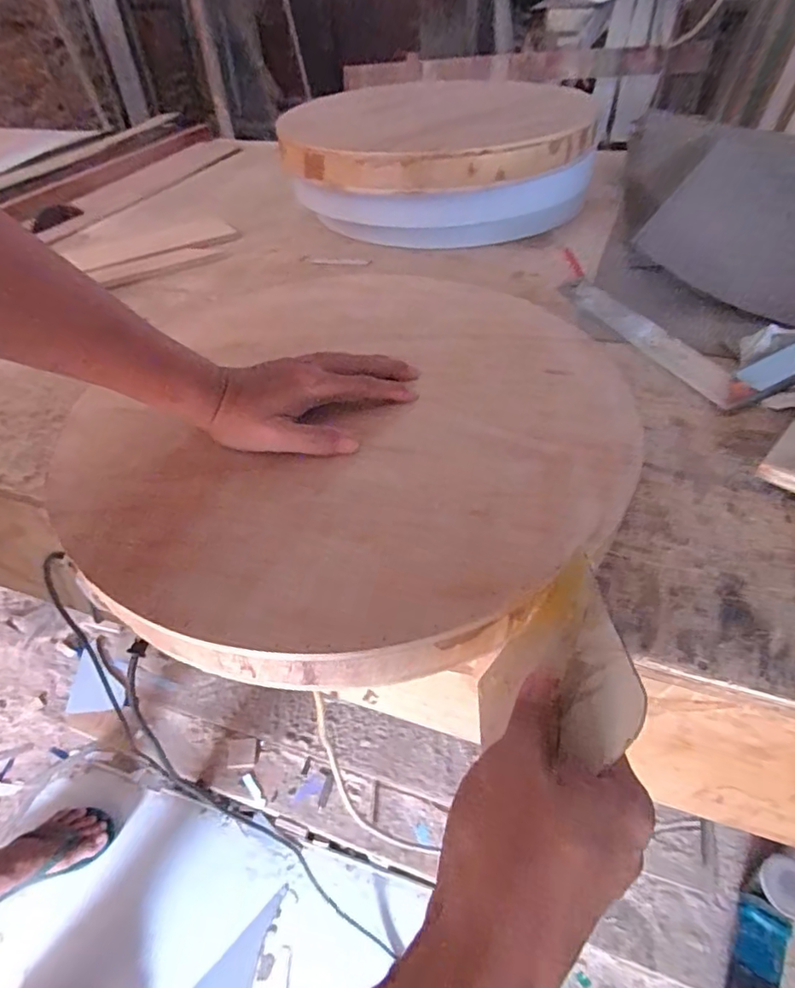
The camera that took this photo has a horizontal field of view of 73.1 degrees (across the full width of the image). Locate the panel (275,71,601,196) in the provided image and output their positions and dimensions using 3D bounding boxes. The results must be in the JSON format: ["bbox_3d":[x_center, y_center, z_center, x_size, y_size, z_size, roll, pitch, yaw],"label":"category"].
[{"bbox_3d":[0.058,-0.554,0.822,0.424,0.060,0.401,-2,46,2],"label":"panel"}]

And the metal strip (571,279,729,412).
[{"bbox_3d":[0.281,-0.180,0.605,0.044,0.014,0.262,-17,48,-13],"label":"metal strip"}]

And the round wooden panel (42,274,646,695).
[{"bbox_3d":[-0.052,-0.067,0.485,0.476,0.042,0.464,-2,46,2],"label":"round wooden panel"}]

